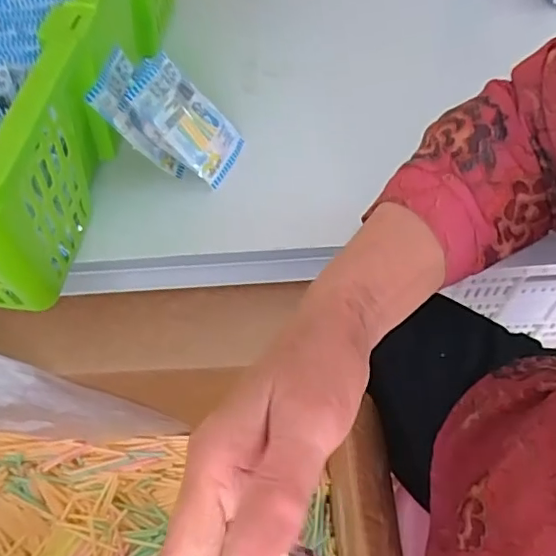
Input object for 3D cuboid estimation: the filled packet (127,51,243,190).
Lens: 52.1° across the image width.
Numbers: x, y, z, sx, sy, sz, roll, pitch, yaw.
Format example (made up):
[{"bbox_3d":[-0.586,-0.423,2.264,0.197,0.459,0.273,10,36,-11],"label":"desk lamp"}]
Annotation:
[{"bbox_3d":[-0.076,-0.132,0.482,0.017,0.105,0.060,-6,52,52],"label":"filled packet"}]

